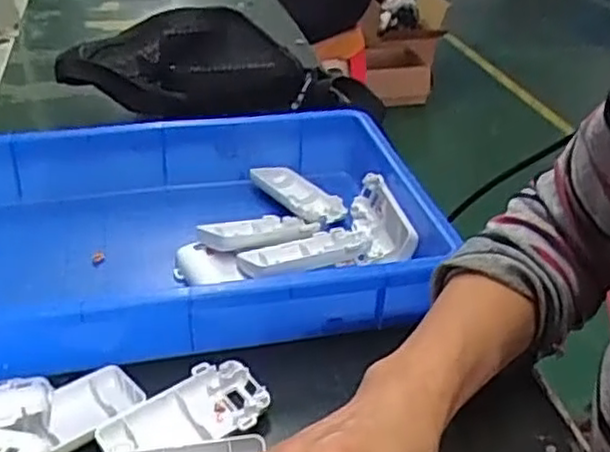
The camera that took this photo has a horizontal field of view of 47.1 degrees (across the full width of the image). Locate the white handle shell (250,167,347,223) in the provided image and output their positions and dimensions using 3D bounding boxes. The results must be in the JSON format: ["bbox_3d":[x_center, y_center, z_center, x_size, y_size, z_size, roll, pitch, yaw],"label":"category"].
[{"bbox_3d":[-0.004,-0.028,0.601,0.044,0.012,0.093,-20,40,-34],"label":"white handle shell"}]

